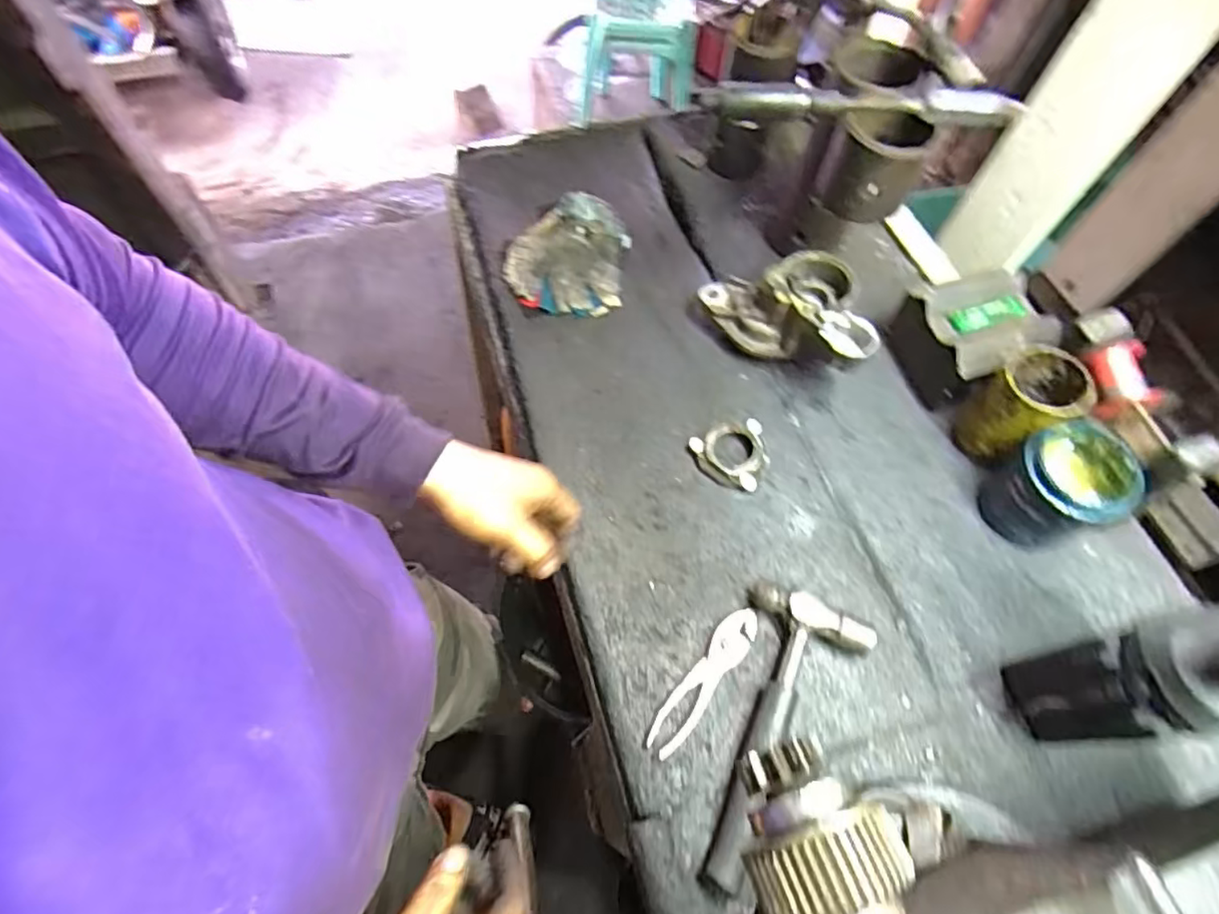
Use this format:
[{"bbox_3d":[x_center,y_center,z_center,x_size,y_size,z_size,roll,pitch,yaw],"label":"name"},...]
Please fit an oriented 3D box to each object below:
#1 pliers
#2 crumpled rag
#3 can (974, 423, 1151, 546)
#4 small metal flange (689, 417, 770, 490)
[{"bbox_3d":[0.084,0.196,0.542,0.030,0.012,0.148,37,67,19],"label":"pliers"},{"bbox_3d":[-0.057,-0.255,0.769,0.151,0.049,0.158,7,61,4],"label":"crumpled rag"},{"bbox_3d":[0.434,0.032,0.597,0.097,0.099,0.097,-33,66,-17],"label":"can"},{"bbox_3d":[0.132,0.000,0.646,0.078,0.023,0.073,-12,61,-7],"label":"small metal flange"}]

